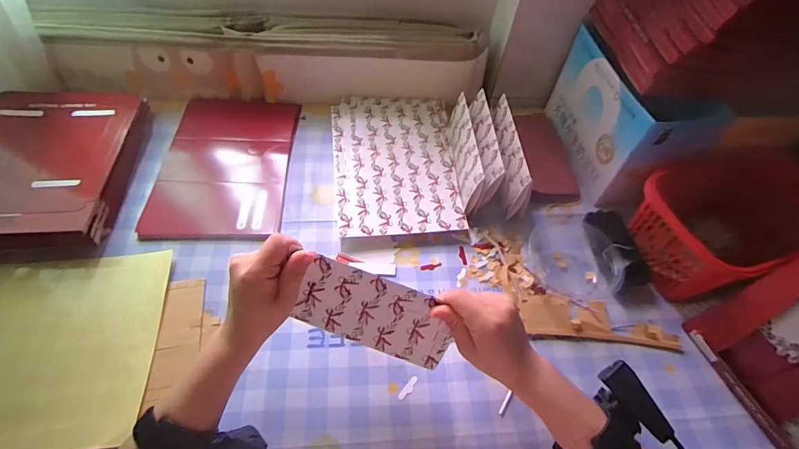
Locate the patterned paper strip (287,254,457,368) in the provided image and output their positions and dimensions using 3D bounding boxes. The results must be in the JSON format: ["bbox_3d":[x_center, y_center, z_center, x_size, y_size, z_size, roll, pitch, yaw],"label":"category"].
[{"bbox_3d":[-0.019,0.085,0.378,0.145,0.080,0.009,23,27,-10],"label":"patterned paper strip"}]

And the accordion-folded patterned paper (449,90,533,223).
[{"bbox_3d":[0.124,-0.105,0.583,0.079,0.067,0.180,-1,55,-6],"label":"accordion-folded patterned paper"}]

